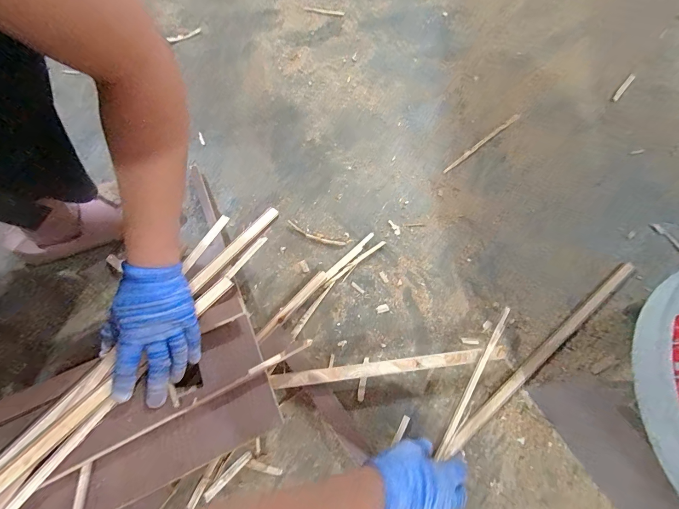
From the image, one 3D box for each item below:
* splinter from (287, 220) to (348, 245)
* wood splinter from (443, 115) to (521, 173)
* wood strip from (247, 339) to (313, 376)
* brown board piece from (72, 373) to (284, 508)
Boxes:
[{"bbox_3d":[-0.043,-0.034,0.543,0.109,0.008,0.017,21,68,7],"label":"splinter"},{"bbox_3d":[0.289,-0.228,0.625,0.225,0.004,0.011,-37,73,-15],"label":"wood splinter"},{"bbox_3d":[-0.074,0.129,0.390,0.084,0.006,0.009,-24,72,-11],"label":"wood strip"},{"bbox_3d":[-0.182,0.220,0.360,0.219,0.016,0.061,-22,67,-15],"label":"brown board piece"}]

